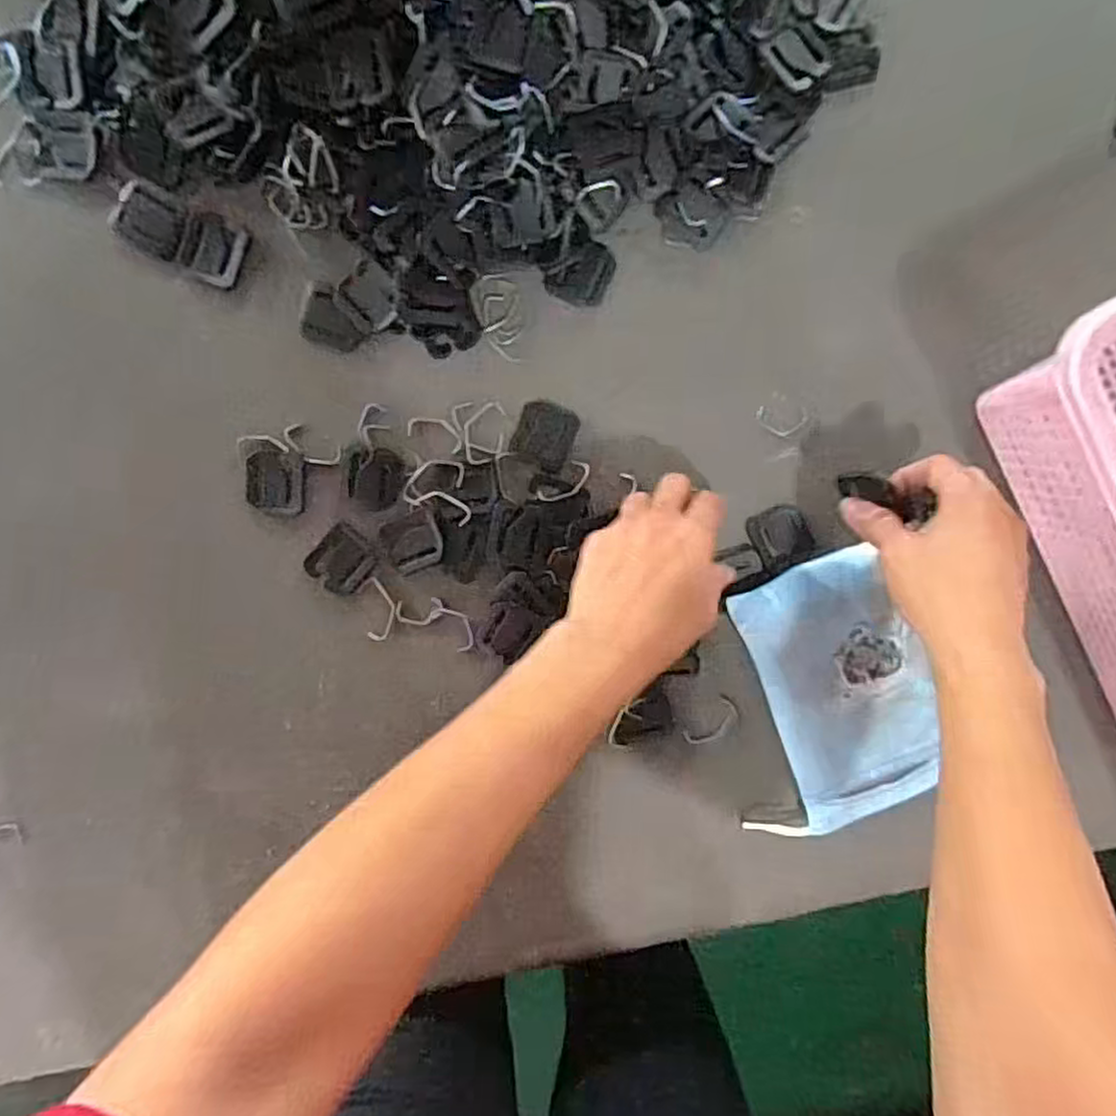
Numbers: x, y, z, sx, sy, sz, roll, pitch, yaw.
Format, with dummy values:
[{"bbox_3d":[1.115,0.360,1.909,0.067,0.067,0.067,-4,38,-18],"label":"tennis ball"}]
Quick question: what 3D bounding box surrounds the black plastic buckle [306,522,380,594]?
[{"bbox_3d":[-0.131,0.001,0.426,0.033,0.004,0.038,40,93,-5],"label":"black plastic buckle"}]

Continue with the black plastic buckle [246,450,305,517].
[{"bbox_3d":[-0.170,-0.045,0.421,0.034,0.004,0.037,4,95,-3],"label":"black plastic buckle"}]

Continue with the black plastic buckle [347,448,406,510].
[{"bbox_3d":[-0.110,-0.047,0.421,0.033,0.004,0.036,5,95,-3],"label":"black plastic buckle"}]

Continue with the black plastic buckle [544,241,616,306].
[{"bbox_3d":[0.014,-0.170,0.417,0.035,0.005,0.035,20,94,-4],"label":"black plastic buckle"}]

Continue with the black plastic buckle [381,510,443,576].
[{"bbox_3d":[-0.087,-0.010,0.424,0.033,0.004,0.034,-21,96,0],"label":"black plastic buckle"}]

